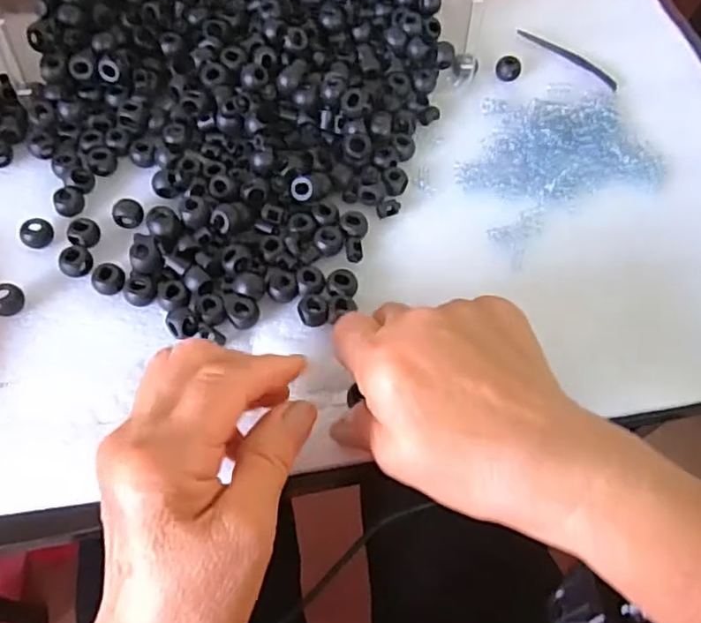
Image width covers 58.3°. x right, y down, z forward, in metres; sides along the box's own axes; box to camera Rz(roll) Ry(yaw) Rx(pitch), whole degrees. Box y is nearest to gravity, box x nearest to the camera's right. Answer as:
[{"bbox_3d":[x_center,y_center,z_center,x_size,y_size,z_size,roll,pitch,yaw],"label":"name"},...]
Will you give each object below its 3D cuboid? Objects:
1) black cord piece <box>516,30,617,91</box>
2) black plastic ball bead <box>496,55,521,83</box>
[{"bbox_3d":[0.166,-0.193,0.477,0.015,0.004,0.088,-39,69,-22],"label":"black cord piece"},{"bbox_3d":[0.116,-0.179,0.458,0.015,0.013,0.016,-35,68,-20],"label":"black plastic ball bead"}]

